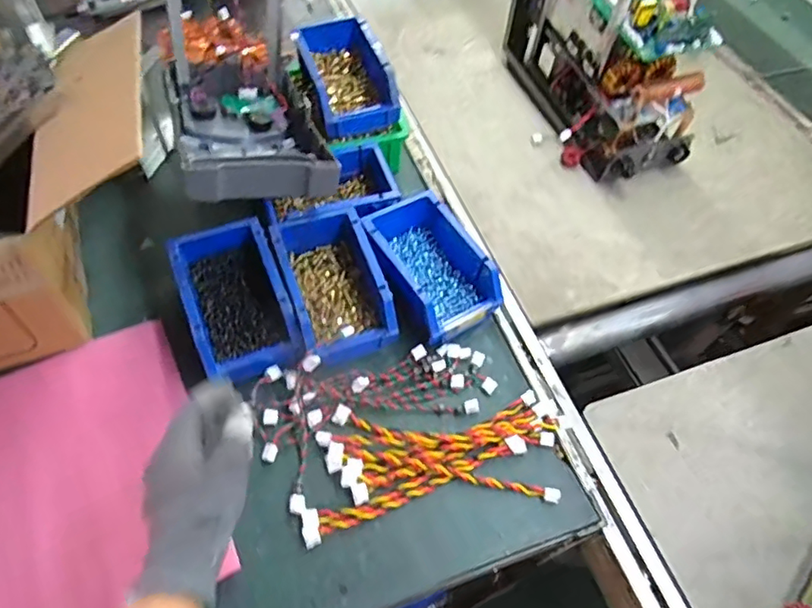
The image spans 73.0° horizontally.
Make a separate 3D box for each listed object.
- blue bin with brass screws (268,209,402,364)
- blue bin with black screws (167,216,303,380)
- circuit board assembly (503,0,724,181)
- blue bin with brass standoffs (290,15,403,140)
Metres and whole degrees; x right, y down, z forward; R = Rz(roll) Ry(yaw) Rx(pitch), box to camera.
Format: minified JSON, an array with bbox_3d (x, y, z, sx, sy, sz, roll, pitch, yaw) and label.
[{"bbox_3d":[-0.084,-0.029,0.617,0.101,0.063,0.186,-17,59,-15],"label":"blue bin with brass screws"},{"bbox_3d":[-0.183,-0.003,0.595,0.099,0.066,0.171,-19,60,-16],"label":"blue bin with black screws"},{"bbox_3d":[0.289,-0.386,0.799,0.164,0.220,0.351,-11,58,-11],"label":"circuit board assembly"},{"bbox_3d":[-0.082,-0.296,0.709,0.101,0.064,0.162,-18,60,-15],"label":"blue bin with brass standoffs"}]

